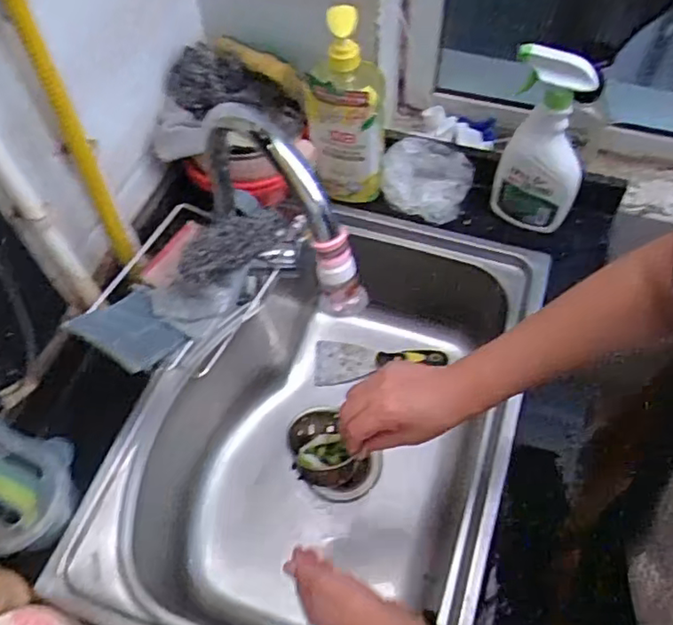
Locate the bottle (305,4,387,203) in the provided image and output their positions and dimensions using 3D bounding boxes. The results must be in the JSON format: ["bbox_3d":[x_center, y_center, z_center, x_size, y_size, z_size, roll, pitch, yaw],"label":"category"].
[{"bbox_3d":[0.015,-0.257,0.792,0.096,0.253,0.068,6,59,7],"label":"bottle"}]

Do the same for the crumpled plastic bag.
[{"bbox_3d":[0.124,-0.186,0.871,0.121,0.062,0.089,17,60,13],"label":"crumpled plastic bag"}]

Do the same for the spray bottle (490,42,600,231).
[{"bbox_3d":[0.253,-0.196,0.750,0.108,0.241,0.049,11,59,9],"label":"spray bottle"}]

